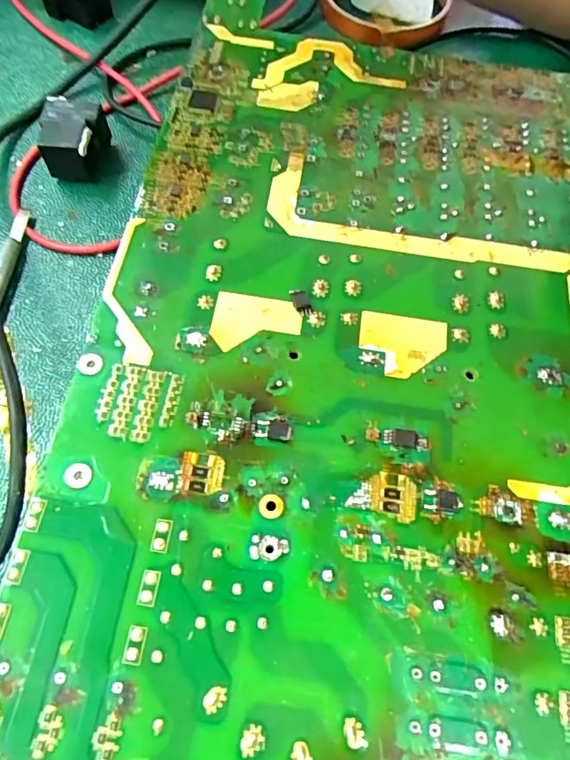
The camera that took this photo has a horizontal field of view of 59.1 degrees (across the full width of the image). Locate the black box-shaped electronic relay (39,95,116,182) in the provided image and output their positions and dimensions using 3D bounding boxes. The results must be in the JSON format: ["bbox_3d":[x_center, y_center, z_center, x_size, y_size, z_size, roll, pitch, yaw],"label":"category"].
[{"bbox_3d":[-0.103,-0.117,0.247,0.026,0.025,0.032,7,65,-1],"label":"black box-shaped electronic relay"}]

